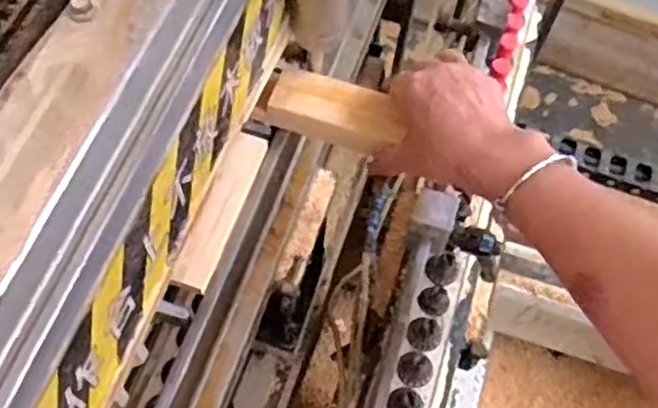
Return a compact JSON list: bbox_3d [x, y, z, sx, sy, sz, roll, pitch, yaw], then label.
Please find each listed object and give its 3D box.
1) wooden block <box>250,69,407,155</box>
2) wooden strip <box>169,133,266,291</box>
[{"bbox_3d":[0.003,-0.071,0.530,0.104,0.020,0.046,17,63,11],"label":"wooden block"},{"bbox_3d":[-0.078,0.004,0.511,0.007,0.031,0.133,-3,54,41],"label":"wooden strip"}]

